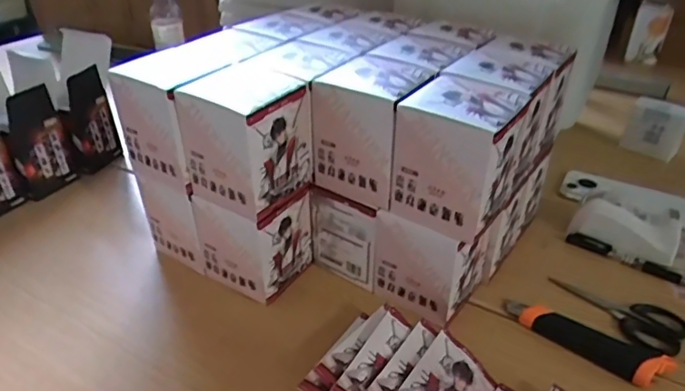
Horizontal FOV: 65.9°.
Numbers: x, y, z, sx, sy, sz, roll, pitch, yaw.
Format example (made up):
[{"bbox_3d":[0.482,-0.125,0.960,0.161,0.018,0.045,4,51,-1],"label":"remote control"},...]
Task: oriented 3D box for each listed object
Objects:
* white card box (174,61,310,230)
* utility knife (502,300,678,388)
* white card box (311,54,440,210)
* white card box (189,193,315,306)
[{"bbox_3d":[-0.089,-0.054,0.493,0.087,0.112,0.087,22,38,28],"label":"white card box"},{"bbox_3d":[0.226,0.130,0.499,0.144,0.014,0.037,25,41,34],"label":"utility knife"},{"bbox_3d":[0.028,-0.064,0.504,0.087,0.110,0.081,21,37,27],"label":"white card box"},{"bbox_3d":[-0.093,0.040,0.560,0.097,0.106,0.084,19,38,26],"label":"white card box"}]

